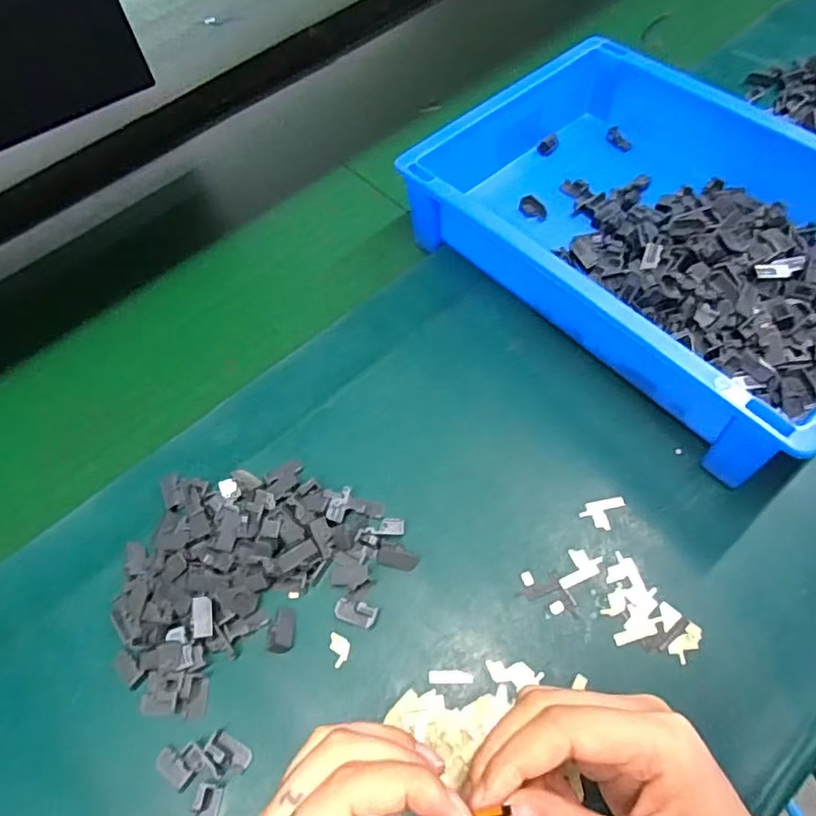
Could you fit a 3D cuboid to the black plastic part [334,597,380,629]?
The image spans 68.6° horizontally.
[{"bbox_3d":[-0.028,0.109,0.320,0.022,0.007,0.011,13,61,12],"label":"black plastic part"}]

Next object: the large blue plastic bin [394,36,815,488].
[{"bbox_3d":[0.173,-0.117,0.404,0.211,0.072,0.298,-37,63,-17],"label":"large blue plastic bin"}]

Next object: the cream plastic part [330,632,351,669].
[{"bbox_3d":[-0.036,0.126,0.314,0.010,0.004,0.017,-18,59,-6],"label":"cream plastic part"}]

